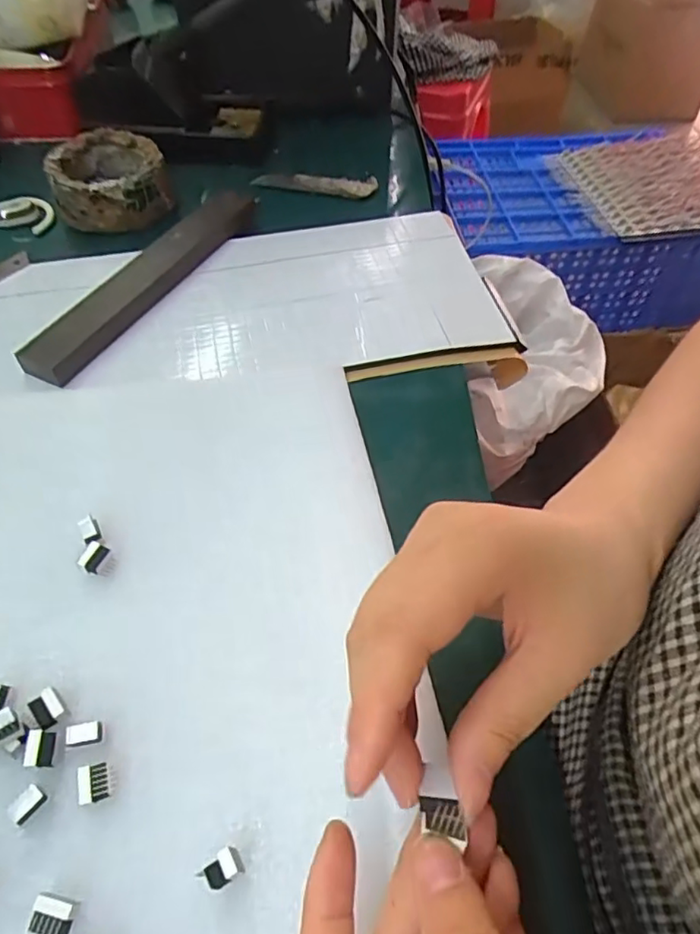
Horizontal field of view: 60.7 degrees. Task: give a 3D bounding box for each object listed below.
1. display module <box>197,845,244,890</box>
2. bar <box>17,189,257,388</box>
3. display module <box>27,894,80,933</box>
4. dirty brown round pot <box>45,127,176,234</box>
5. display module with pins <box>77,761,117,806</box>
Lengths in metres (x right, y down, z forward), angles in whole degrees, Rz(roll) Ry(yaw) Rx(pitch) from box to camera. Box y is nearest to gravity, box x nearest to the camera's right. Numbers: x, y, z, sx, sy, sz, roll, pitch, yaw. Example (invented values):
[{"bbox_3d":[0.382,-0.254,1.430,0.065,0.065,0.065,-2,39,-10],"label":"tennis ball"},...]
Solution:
[{"bbox_3d":[-0.043,0.136,0.202,0.014,0.012,0.009,-26,58,-20],"label":"display module"},{"bbox_3d":[-0.130,-0.139,0.411,0.033,0.015,0.231,21,55,14],"label":"bar"},{"bbox_3d":[-0.095,0.145,0.193,0.013,0.009,0.011,9,53,5],"label":"display module"},{"bbox_3d":[-0.185,-0.224,0.460,0.082,0.039,0.082,-16,55,-14],"label":"dirty brown round pot"},{"bbox_3d":[-0.091,0.114,0.216,0.011,0.009,0.013,-9,53,-8],"label":"display module with pins"}]

